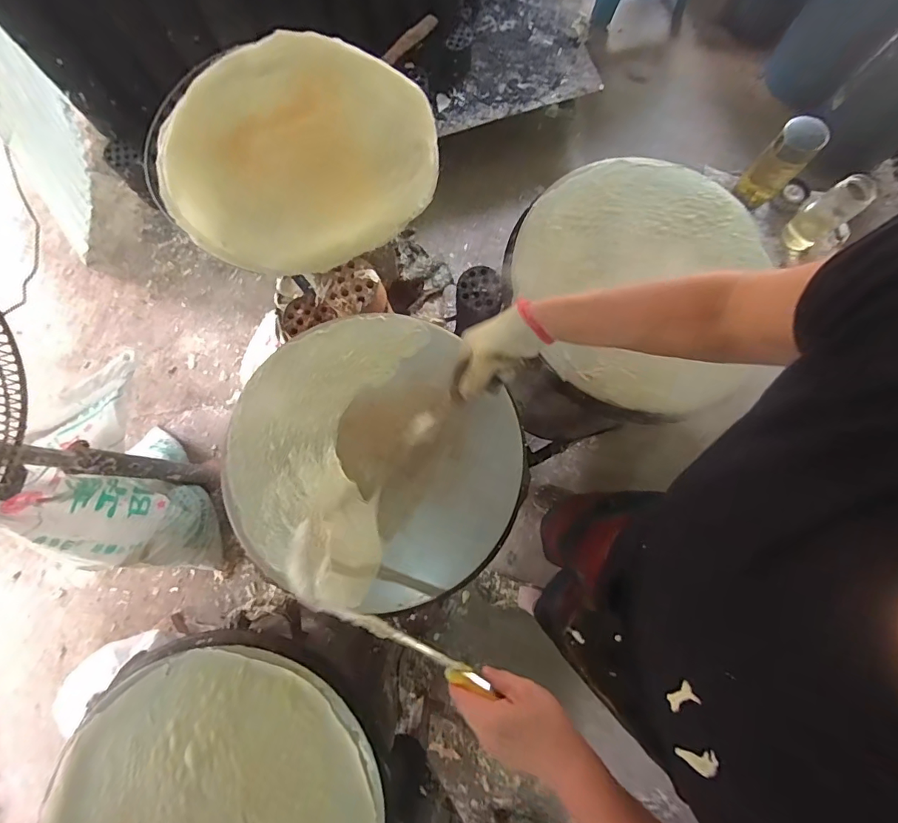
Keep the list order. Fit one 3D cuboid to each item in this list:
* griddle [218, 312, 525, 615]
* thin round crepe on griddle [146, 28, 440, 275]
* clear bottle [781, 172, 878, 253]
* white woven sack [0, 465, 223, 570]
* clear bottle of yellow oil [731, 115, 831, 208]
[{"bbox_3d":[-0.093,0.052,0.589,0.372,0.041,0.367,0,80,-1],"label":"griddle"},{"bbox_3d":[-0.231,-0.390,0.658,0.389,0.060,0.379,0,80,-1],"label":"thin round crepe on griddle"},{"bbox_3d":[0.801,-0.419,0.956,0.083,0.163,0.080,-37,82,-7],"label":"clear bottle"},{"bbox_3d":[-0.712,0.271,1.017,0.142,0.565,0.244,14,80,2],"label":"white woven sack"},{"bbox_3d":[0.680,-0.511,0.935,0.075,0.165,0.088,-42,83,-8],"label":"clear bottle of yellow oil"}]

